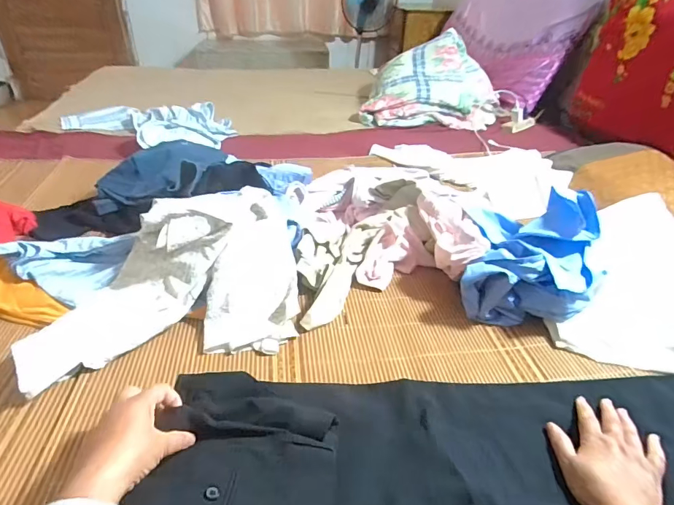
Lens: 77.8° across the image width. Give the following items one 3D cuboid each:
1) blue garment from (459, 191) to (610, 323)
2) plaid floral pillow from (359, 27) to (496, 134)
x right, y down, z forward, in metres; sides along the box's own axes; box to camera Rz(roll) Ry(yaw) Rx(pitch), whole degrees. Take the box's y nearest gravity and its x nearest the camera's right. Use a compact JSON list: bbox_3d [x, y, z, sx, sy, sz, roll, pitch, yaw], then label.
[{"bbox_3d":[0.355,-0.017,0.773,0.200,0.136,0.307,14,37,15],"label":"blue garment"},{"bbox_3d":[0.396,-0.681,1.651,0.476,0.237,0.529,12,36,13],"label":"plaid floral pillow"}]

